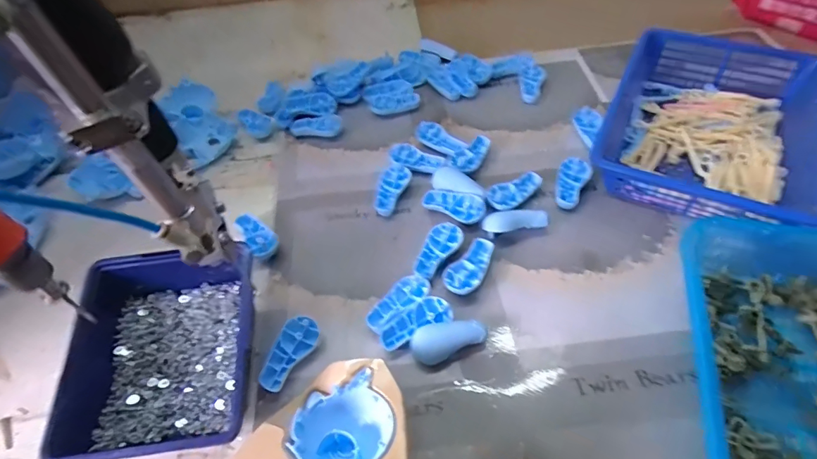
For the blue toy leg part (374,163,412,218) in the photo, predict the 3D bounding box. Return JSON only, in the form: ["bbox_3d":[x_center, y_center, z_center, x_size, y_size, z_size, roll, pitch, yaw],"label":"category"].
[{"bbox_3d":[-0.020,-0.047,0.526,0.028,0.017,0.068,17,56,18],"label":"blue toy leg part"}]

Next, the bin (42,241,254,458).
[{"bbox_3d":[-0.201,0.107,0.390,0.145,0.076,0.165,-9,52,0],"label":"bin"}]

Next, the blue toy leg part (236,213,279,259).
[{"bbox_3d":[-0.166,0.007,0.498,0.031,0.020,0.062,-35,57,-19],"label":"blue toy leg part"}]

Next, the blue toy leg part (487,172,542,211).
[{"bbox_3d":[0.120,-0.046,0.510,0.072,0.018,0.032,-40,59,-22],"label":"blue toy leg part"}]

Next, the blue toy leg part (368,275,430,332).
[{"bbox_3d":[-0.010,0.071,0.433,0.034,0.016,0.071,35,63,28],"label":"blue toy leg part"}]

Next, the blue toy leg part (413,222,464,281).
[{"bbox_3d":[0.030,0.020,0.467,0.031,0.010,0.067,25,59,23],"label":"blue toy leg part"}]

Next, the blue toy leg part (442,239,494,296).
[{"bbox_3d":[0.062,0.037,0.452,0.035,0.012,0.070,23,58,22],"label":"blue toy leg part"}]

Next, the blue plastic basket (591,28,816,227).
[{"bbox_3d":[0.347,-0.125,0.520,0.214,0.057,0.284,21,58,21],"label":"blue plastic basket"}]

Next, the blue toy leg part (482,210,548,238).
[{"bbox_3d":[0.112,-0.008,0.479,0.065,0.020,0.019,-5,52,2],"label":"blue toy leg part"}]

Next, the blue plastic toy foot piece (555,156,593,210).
[{"bbox_3d":[0.186,-0.054,0.515,0.034,0.016,0.067,18,57,19],"label":"blue plastic toy foot piece"}]

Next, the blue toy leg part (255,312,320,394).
[{"bbox_3d":[-0.107,0.111,0.405,0.028,0.022,0.067,16,56,18],"label":"blue toy leg part"}]

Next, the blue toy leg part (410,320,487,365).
[{"bbox_3d":[0.034,0.096,0.401,0.064,0.018,0.030,-20,53,-9],"label":"blue toy leg part"}]

